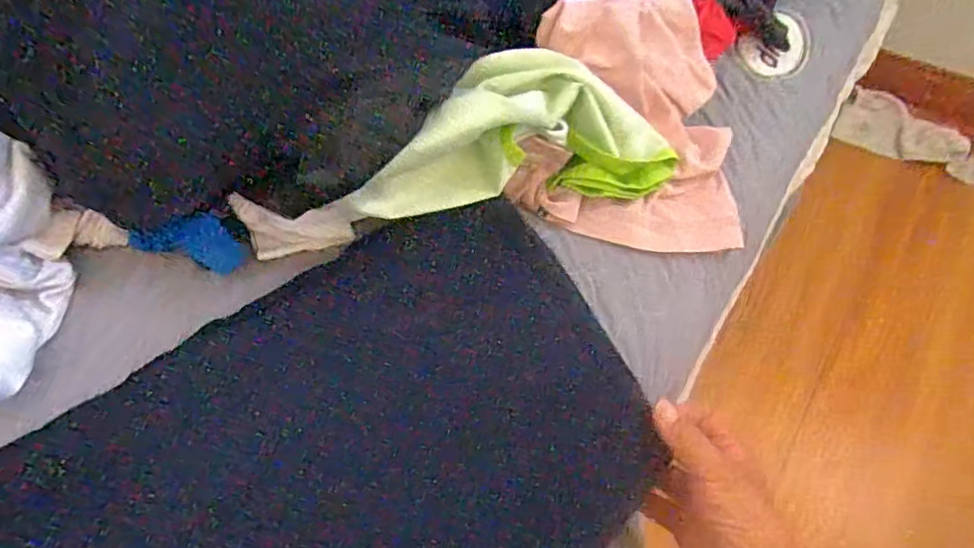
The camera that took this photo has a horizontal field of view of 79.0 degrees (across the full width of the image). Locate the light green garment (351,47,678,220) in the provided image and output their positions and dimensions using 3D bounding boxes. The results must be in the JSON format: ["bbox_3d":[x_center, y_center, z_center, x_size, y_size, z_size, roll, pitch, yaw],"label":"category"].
[{"bbox_3d":[0.020,-0.091,0.417,0.223,0.100,0.077,-12,58,-6],"label":"light green garment"}]

